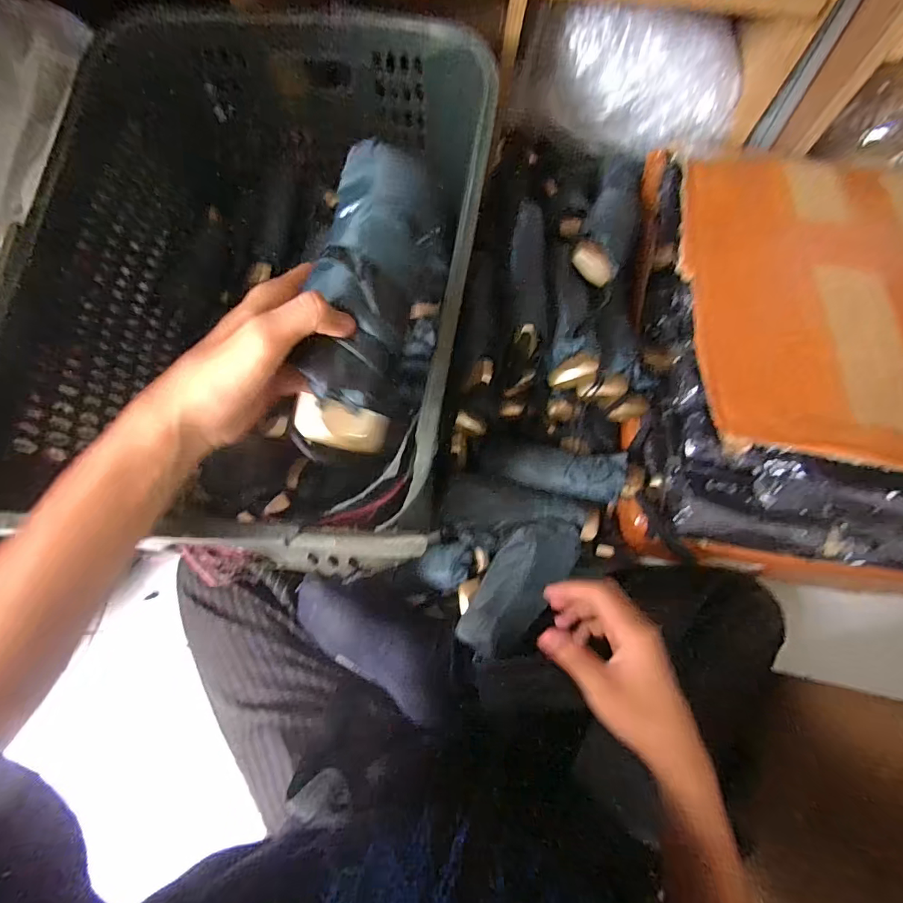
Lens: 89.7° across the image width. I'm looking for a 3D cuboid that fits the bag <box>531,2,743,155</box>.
[{"bbox_3d":[0.260,-0.515,0.642,0.280,0.133,0.087,7,74,1],"label":"bag"}]

